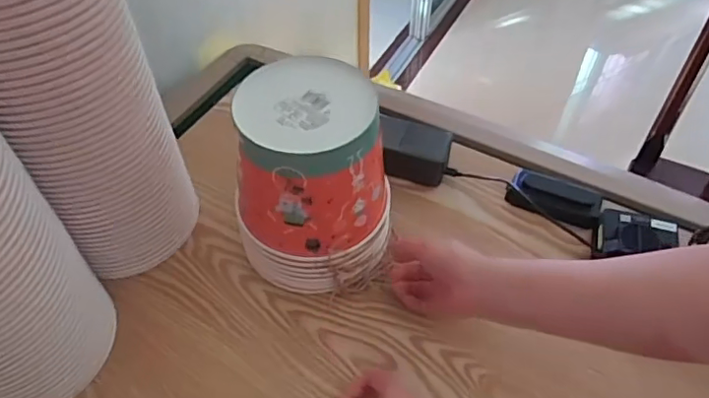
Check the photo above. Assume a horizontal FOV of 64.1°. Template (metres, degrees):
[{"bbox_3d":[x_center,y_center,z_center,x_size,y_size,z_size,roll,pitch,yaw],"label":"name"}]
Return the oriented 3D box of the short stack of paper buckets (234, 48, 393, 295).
[{"bbox_3d":[-0.044,-0.015,0.567,0.134,0.197,0.138,-6,51,-5],"label":"short stack of paper buckets"}]

